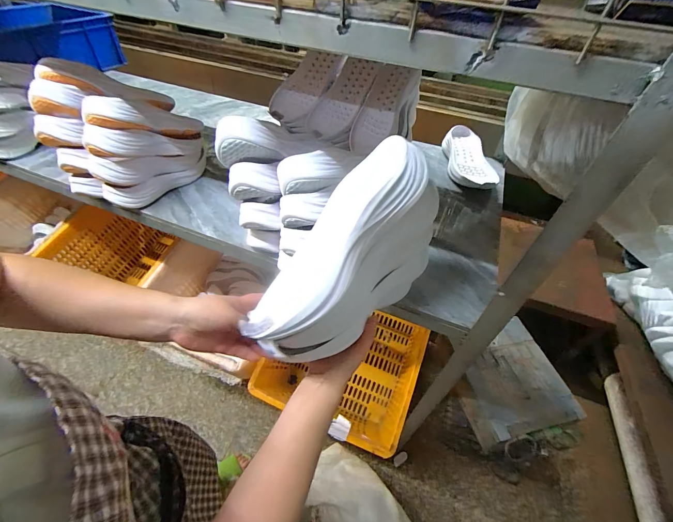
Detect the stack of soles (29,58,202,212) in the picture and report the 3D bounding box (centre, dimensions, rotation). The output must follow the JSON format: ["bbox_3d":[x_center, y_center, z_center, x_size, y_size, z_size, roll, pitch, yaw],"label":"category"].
[{"bbox_3d":[-0.455,-0.279,0.665,0.180,0.221,0.260,28,51,21],"label":"stack of soles"}]

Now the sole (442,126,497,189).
[{"bbox_3d":[0.368,-0.291,0.853,0.112,0.044,0.282,6,47,1],"label":"sole"}]

